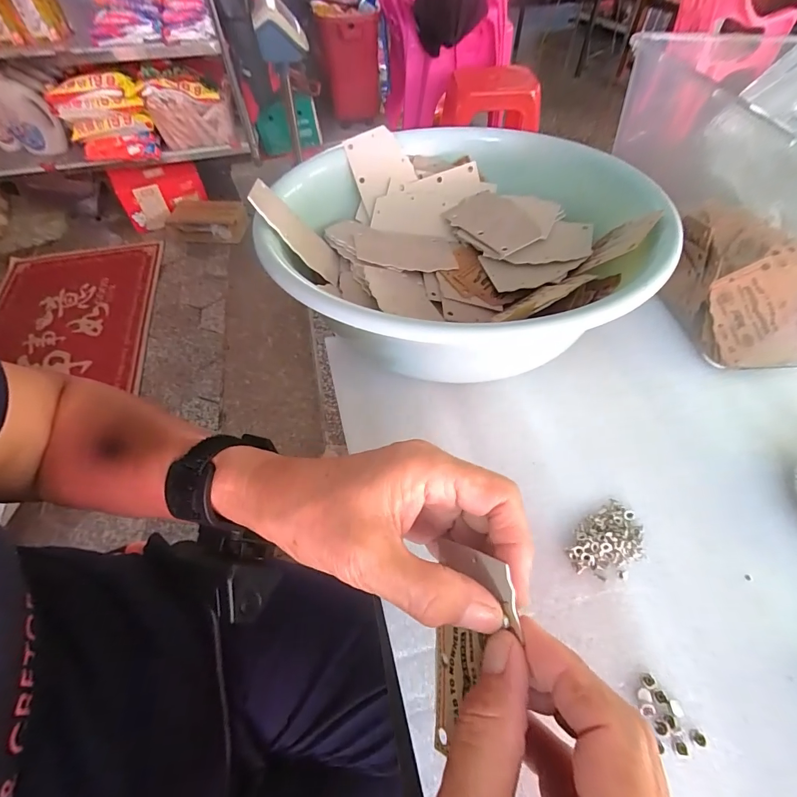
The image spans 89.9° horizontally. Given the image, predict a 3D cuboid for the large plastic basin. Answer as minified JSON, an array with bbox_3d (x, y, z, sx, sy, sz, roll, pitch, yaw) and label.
[{"bbox_3d":[0.041,-0.136,0.315,0.268,0.084,0.284,-1,55,1],"label":"large plastic basin"}]

